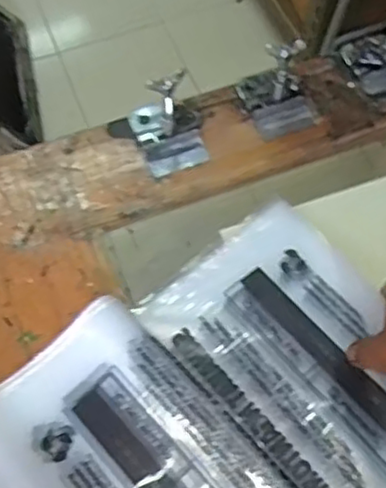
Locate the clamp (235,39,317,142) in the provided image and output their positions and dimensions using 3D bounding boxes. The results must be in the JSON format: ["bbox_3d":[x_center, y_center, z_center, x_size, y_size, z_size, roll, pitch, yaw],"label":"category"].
[{"bbox_3d":[0.085,-0.158,0.681,0.067,0.052,0.077,-15,63,-8],"label":"clamp"}]

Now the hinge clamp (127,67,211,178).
[{"bbox_3d":[-0.024,-0.129,0.647,0.065,0.087,0.086,-19,64,-10],"label":"hinge clamp"}]

